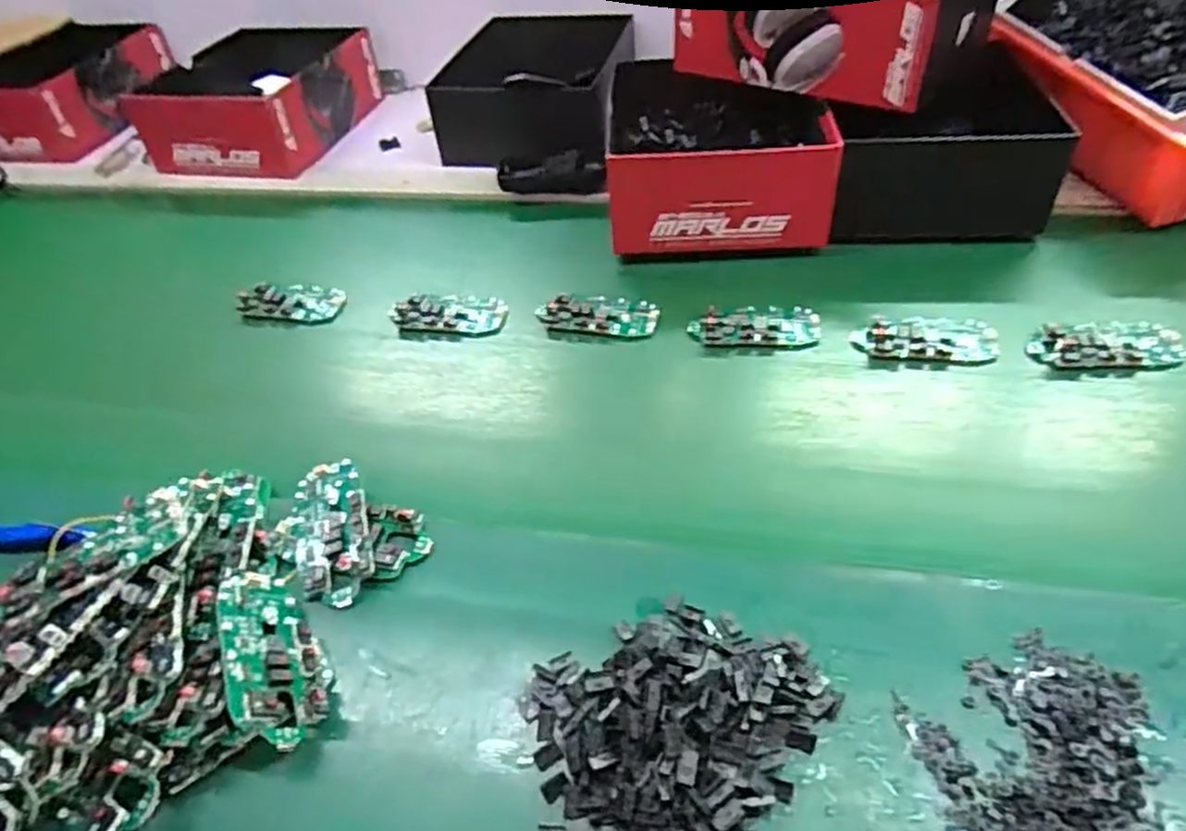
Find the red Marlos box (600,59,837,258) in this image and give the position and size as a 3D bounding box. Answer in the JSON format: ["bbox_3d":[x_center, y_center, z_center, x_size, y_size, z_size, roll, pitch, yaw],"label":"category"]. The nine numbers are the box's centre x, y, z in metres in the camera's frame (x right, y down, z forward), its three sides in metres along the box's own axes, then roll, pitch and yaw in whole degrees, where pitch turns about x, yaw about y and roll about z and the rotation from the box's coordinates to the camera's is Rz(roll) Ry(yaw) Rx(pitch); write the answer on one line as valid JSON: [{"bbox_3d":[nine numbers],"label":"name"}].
[{"bbox_3d":[0.112,-0.252,0.688,0.192,0.086,0.233,0,47,7],"label":"red Marlos box"}]

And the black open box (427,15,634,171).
[{"bbox_3d":[-0.062,-0.376,0.832,0.199,0.083,0.260,1,47,8],"label":"black open box"}]

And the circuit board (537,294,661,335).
[{"bbox_3d":[0.003,-0.085,0.604,0.098,0.012,0.044,3,47,10],"label":"circuit board"}]

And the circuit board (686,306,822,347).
[{"bbox_3d":[0.126,-0.072,0.575,0.097,0.013,0.043,-1,46,6],"label":"circuit board"}]

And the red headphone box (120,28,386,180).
[{"bbox_3d":[-0.404,-0.403,0.910,0.217,0.080,0.281,4,46,12],"label":"red headphone box"}]

